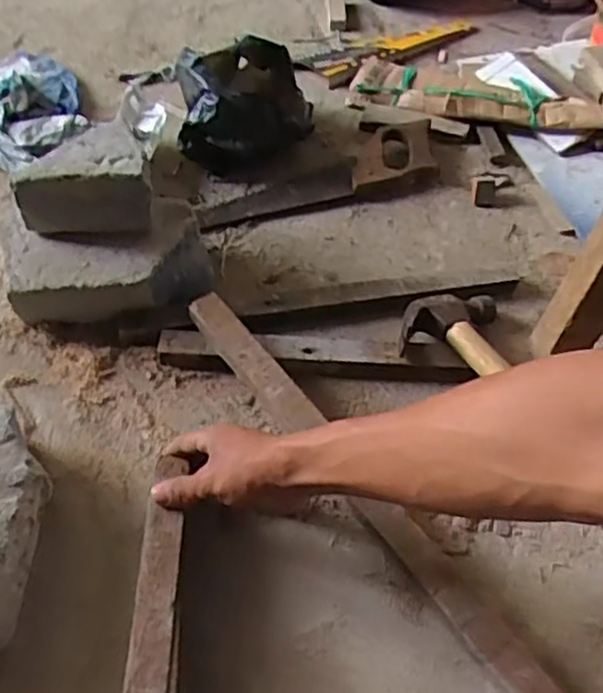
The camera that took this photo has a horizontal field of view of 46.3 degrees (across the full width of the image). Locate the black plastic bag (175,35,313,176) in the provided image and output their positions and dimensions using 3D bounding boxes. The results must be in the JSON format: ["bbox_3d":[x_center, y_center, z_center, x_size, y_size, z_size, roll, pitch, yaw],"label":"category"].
[{"bbox_3d":[-0.066,-0.300,0.893,0.168,0.131,0.143,-4,52,-4],"label":"black plastic bag"}]

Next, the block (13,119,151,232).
[{"bbox_3d":[-0.218,-0.171,0.715,0.130,0.062,0.092,-5,52,-5],"label":"block"}]

